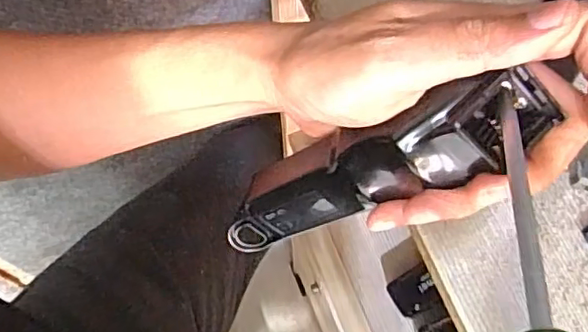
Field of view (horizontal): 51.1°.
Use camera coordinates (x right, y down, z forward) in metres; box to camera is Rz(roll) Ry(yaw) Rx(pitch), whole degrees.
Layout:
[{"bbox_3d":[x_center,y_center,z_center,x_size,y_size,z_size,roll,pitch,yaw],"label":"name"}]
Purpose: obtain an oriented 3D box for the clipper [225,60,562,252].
[{"bbox_3d":[0.029,0.002,0.275,0.164,0.034,0.034,-25,60,38],"label":"clipper"}]

